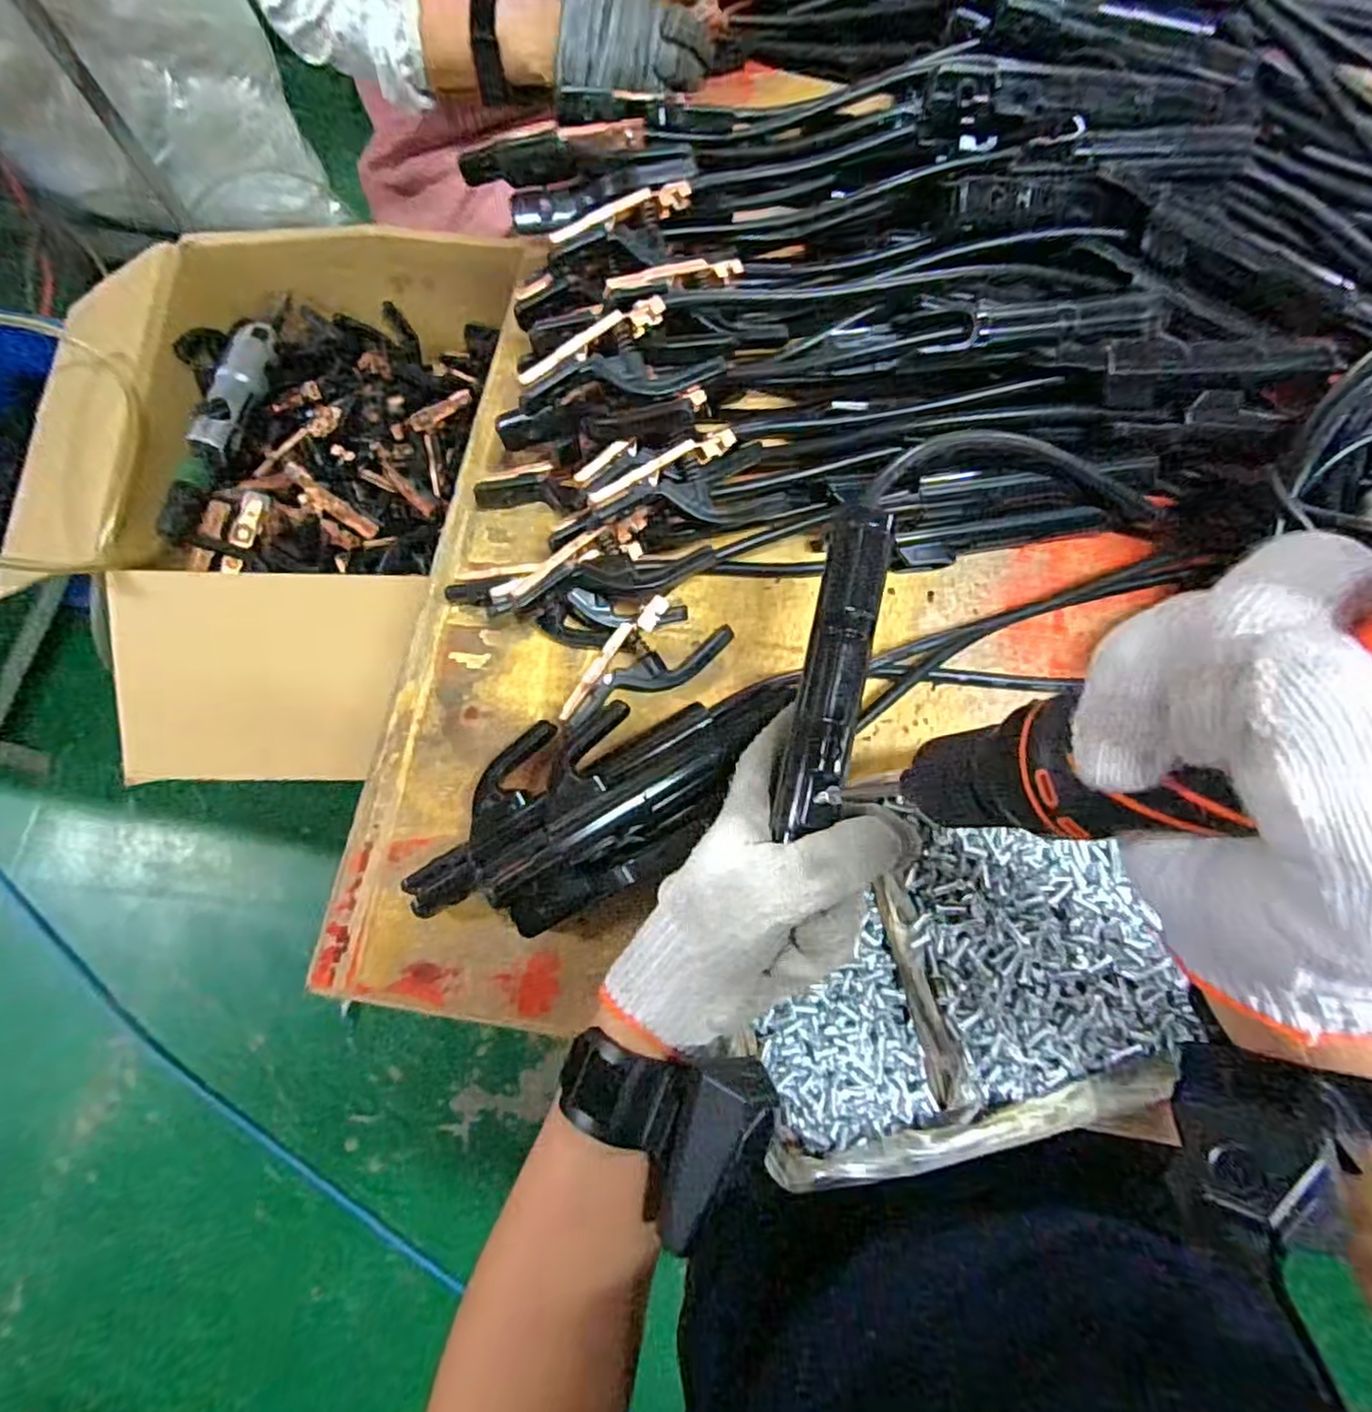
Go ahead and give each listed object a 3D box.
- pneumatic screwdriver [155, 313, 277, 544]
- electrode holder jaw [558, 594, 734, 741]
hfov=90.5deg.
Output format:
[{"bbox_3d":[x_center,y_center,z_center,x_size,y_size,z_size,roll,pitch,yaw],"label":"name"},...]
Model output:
[{"bbox_3d":[-0.423,-0.259,0.621,0.034,0.038,0.242,7,75,0],"label":"pneumatic screwdriver"},{"bbox_3d":[-0.028,-0.024,0.414,0.117,0.035,0.045,-37,79,-11],"label":"electrode holder jaw"}]

